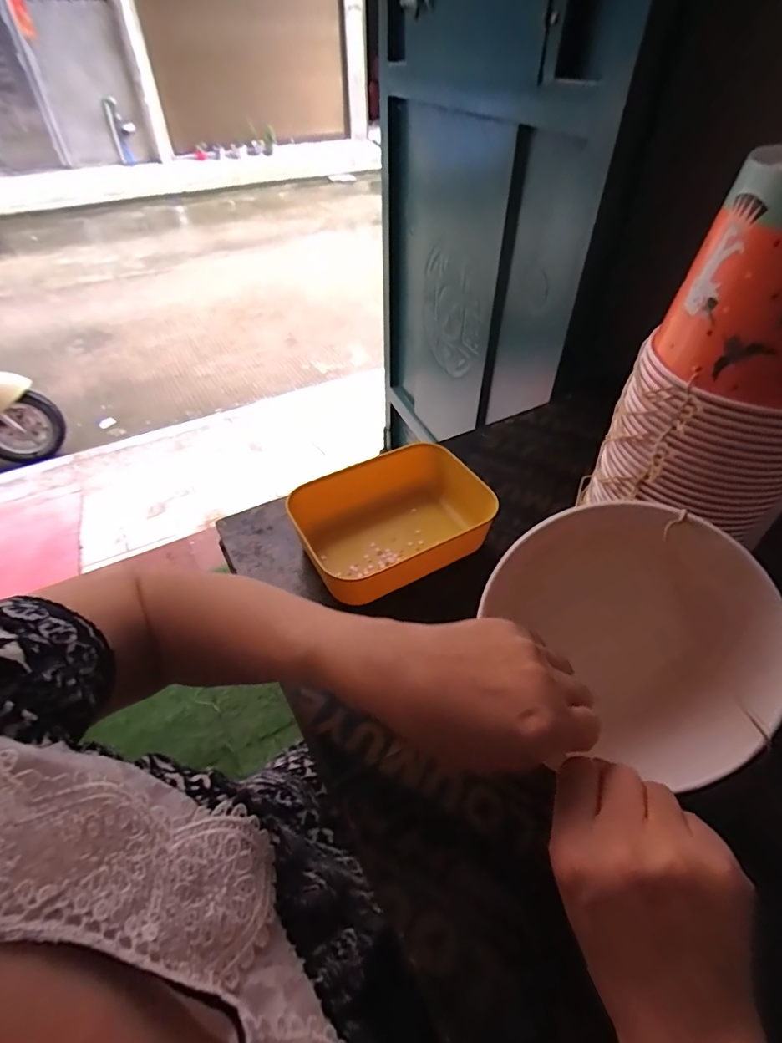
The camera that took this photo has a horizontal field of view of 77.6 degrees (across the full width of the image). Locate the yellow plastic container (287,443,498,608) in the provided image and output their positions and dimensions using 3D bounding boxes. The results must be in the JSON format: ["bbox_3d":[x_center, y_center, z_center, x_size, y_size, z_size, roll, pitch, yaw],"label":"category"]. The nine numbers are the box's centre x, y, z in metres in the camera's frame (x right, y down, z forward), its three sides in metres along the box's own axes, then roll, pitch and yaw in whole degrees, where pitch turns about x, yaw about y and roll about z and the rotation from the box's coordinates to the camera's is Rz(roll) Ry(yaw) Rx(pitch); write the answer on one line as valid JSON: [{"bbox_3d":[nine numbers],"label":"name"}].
[{"bbox_3d":[0.002,0.003,0.495,0.184,0.056,0.145,-23,49,-20],"label":"yellow plastic container"}]

